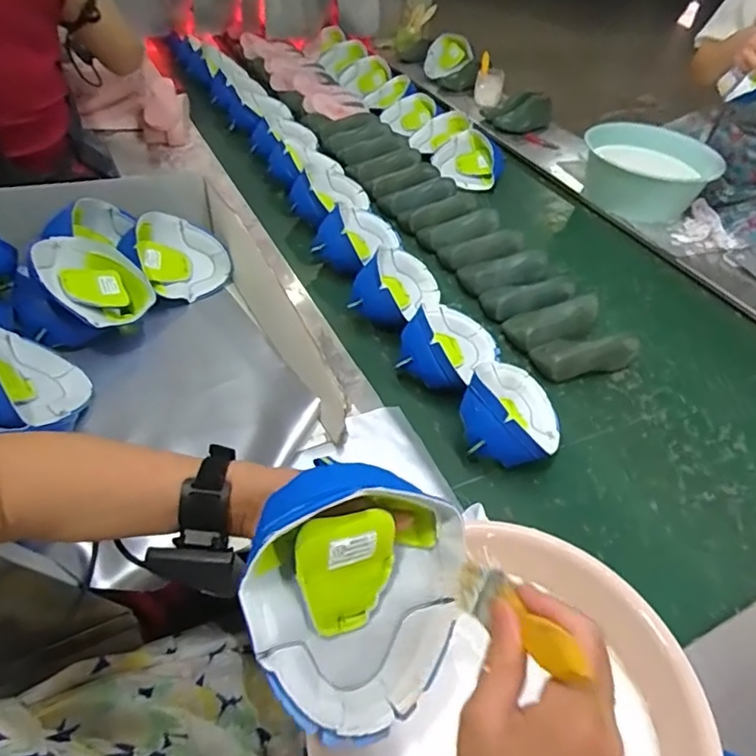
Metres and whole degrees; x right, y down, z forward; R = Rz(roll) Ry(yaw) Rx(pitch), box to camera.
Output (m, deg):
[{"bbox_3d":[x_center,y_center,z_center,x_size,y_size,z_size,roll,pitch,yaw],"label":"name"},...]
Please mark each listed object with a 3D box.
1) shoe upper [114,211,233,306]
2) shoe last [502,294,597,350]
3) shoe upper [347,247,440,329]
[{"bbox_3d":[-0.329,-0.198,0.941,0.131,0.091,0.165,36,51,26],"label":"shoe upper"},{"bbox_3d":[0.310,-0.100,1.019,0.178,0.067,0.077,-19,51,-25],"label":"shoe last"},{"bbox_3d":[0.040,-0.165,1.005,0.126,0.078,0.177,25,47,16],"label":"shoe upper"}]

